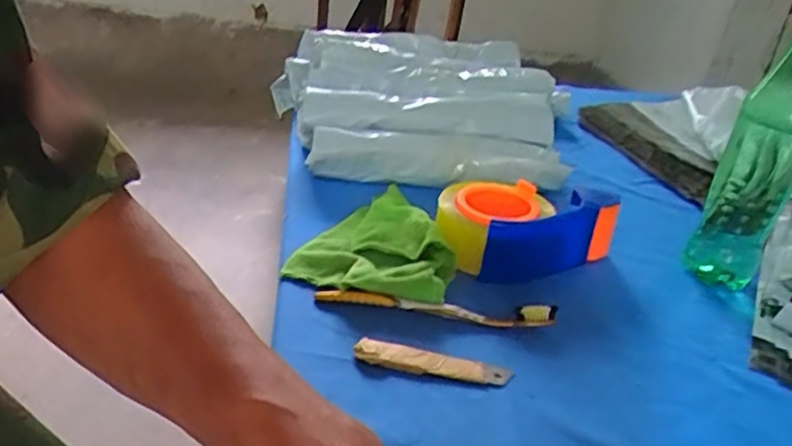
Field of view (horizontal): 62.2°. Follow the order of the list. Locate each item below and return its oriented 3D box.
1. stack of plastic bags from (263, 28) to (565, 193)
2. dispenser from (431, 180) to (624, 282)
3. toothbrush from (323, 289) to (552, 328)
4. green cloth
[{"bbox_3d":[0.018,-0.151,0.824,0.340,0.096,0.348,4,30,-6],"label":"stack of plastic bags"},{"bbox_3d":[0.115,0.007,0.604,0.158,0.059,0.118,15,31,14],"label":"dispenser"},{"bbox_3d":[0.031,0.064,0.512,0.184,0.022,0.013,7,30,-1],"label":"toothbrush"},{"bbox_3d":[-0.008,0.011,0.596,0.132,0.028,0.179,13,30,11],"label":"green cloth"}]

